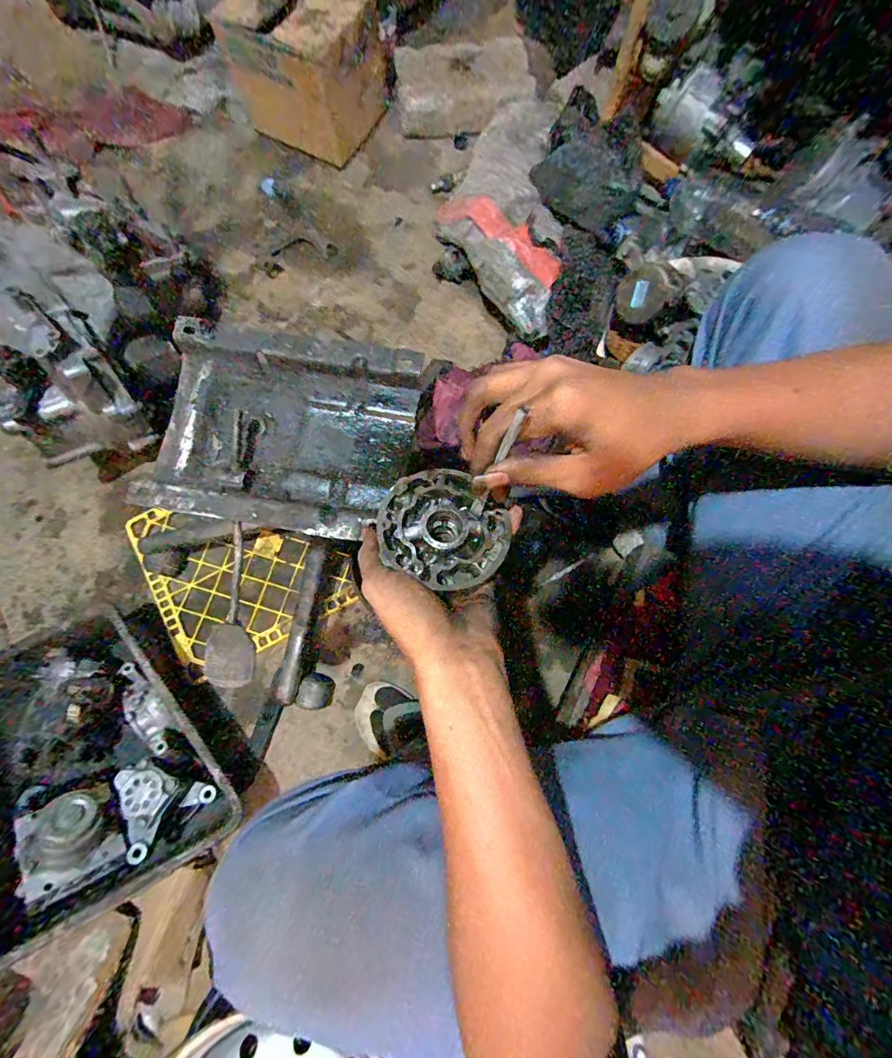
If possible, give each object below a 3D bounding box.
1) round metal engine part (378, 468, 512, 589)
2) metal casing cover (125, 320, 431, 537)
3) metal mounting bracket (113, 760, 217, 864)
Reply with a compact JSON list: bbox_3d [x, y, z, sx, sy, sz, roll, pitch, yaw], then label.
[{"bbox_3d":[-0.002,0.000,0.322,0.081,0.032,0.092,-41,81,-7],"label":"round metal engine part"},{"bbox_3d":[-0.144,-0.096,0.396,0.219,0.027,0.191,9,79,3],"label":"metal casing cover"},{"bbox_3d":[-0.407,0.377,0.615,0.088,0.070,0.107,-41,81,-7],"label":"metal mounting bracket"}]

